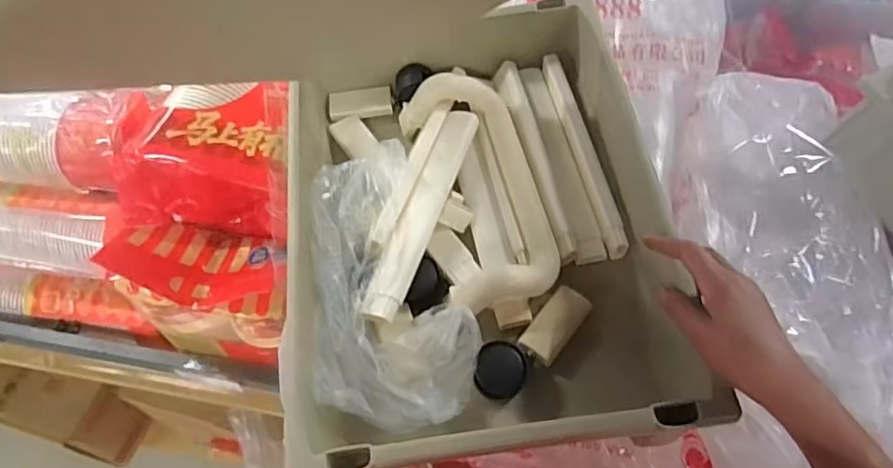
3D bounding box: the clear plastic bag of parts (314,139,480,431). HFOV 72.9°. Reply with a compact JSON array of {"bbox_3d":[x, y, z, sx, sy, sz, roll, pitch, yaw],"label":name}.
[{"bbox_3d":[-0.049,0.033,0.555,0.135,0.051,0.277,-7,59,-2],"label":"clear plastic bag of parts"}]

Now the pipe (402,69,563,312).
[{"bbox_3d":[0.031,-0.049,0.605,0.114,0.048,0.271,-13,59,-6],"label":"pipe"}]

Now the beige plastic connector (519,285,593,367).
[{"bbox_3d":[0.099,0.084,0.550,0.036,0.023,0.072,32,65,20],"label":"beige plastic connector"}]

